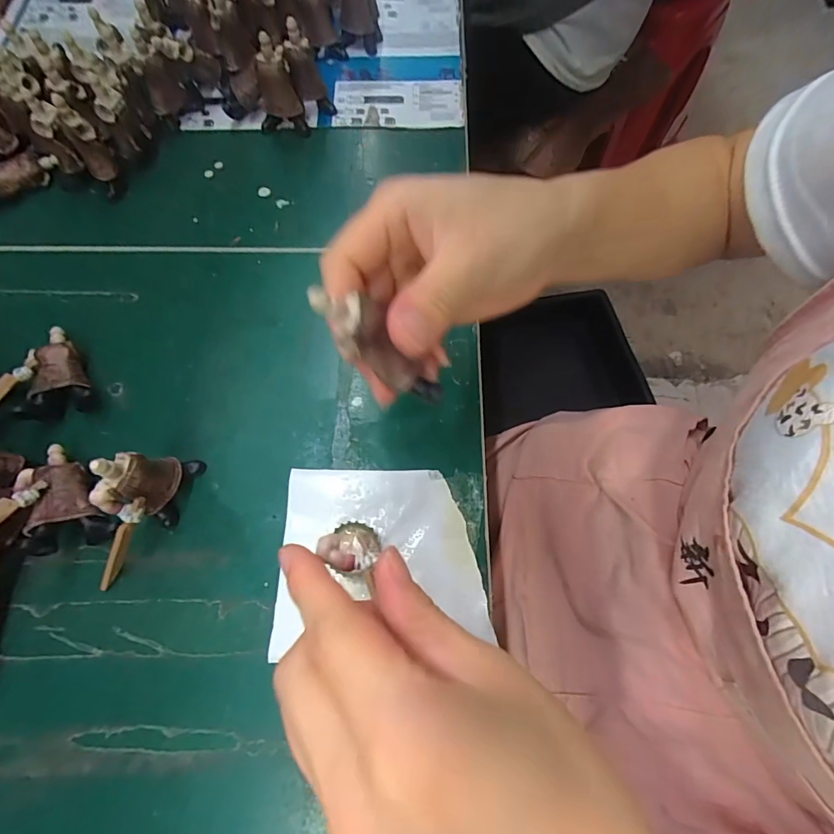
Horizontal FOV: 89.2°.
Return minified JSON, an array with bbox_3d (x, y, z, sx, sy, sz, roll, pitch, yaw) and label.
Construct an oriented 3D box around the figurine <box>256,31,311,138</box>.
[{"bbox_3d":[-0.107,-0.249,0.321,0.034,0.064,0.024,-15,71,-7],"label":"figurine"}]

